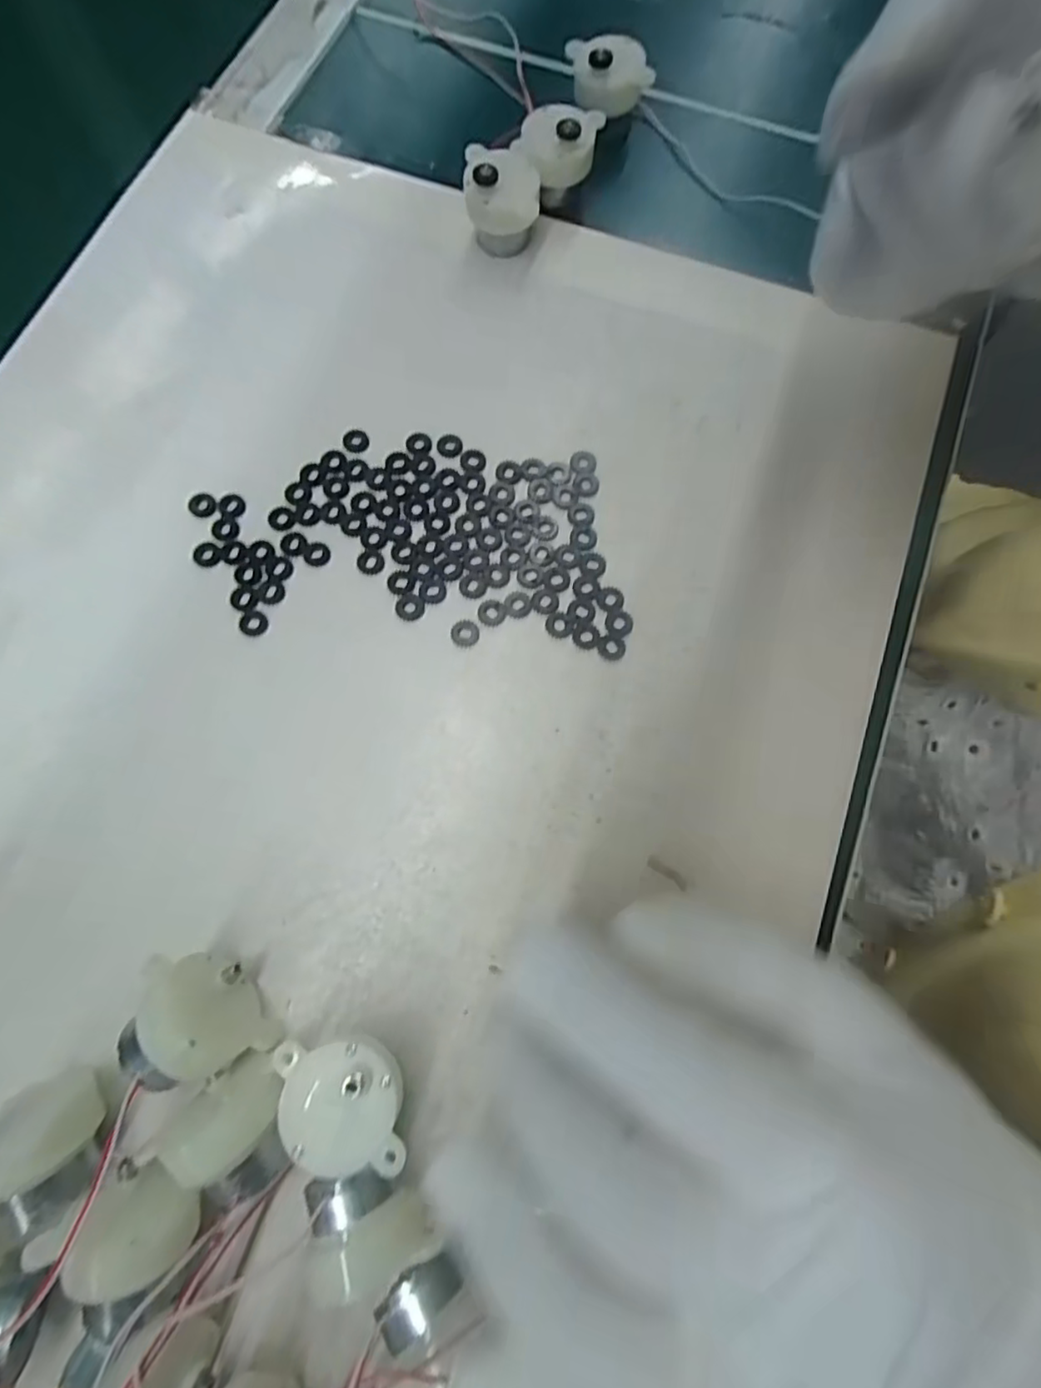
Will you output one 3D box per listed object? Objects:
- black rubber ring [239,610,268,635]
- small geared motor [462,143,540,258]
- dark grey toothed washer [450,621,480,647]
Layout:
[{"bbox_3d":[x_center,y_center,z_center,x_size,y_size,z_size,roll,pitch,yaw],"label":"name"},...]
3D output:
[{"bbox_3d":[-0.102,-0.027,0.225,0.011,0.004,0.010,0,75,0],"label":"black rubber ring"},{"bbox_3d":[-0.008,-0.216,0.262,0.032,0.032,0.032,1,75,0],"label":"small geared motor"},{"bbox_3d":[-0.021,-0.023,0.225,0.010,0.004,0.010,0,75,0],"label":"dark grey toothed washer"}]

